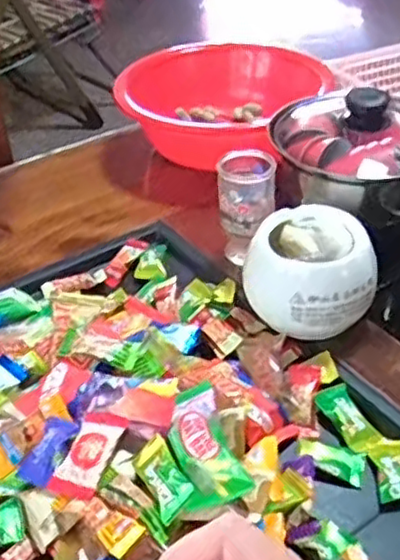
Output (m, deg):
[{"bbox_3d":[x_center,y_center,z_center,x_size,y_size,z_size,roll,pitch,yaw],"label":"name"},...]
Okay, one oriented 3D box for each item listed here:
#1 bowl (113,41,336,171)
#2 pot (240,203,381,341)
[{"bbox_3d":[0.031,-0.195,0.755,0.180,0.097,0.188,20,44,25],"label":"bowl"},{"bbox_3d":[0.086,0.001,0.526,0.091,0.077,0.083,-1,39,1],"label":"pot"}]

